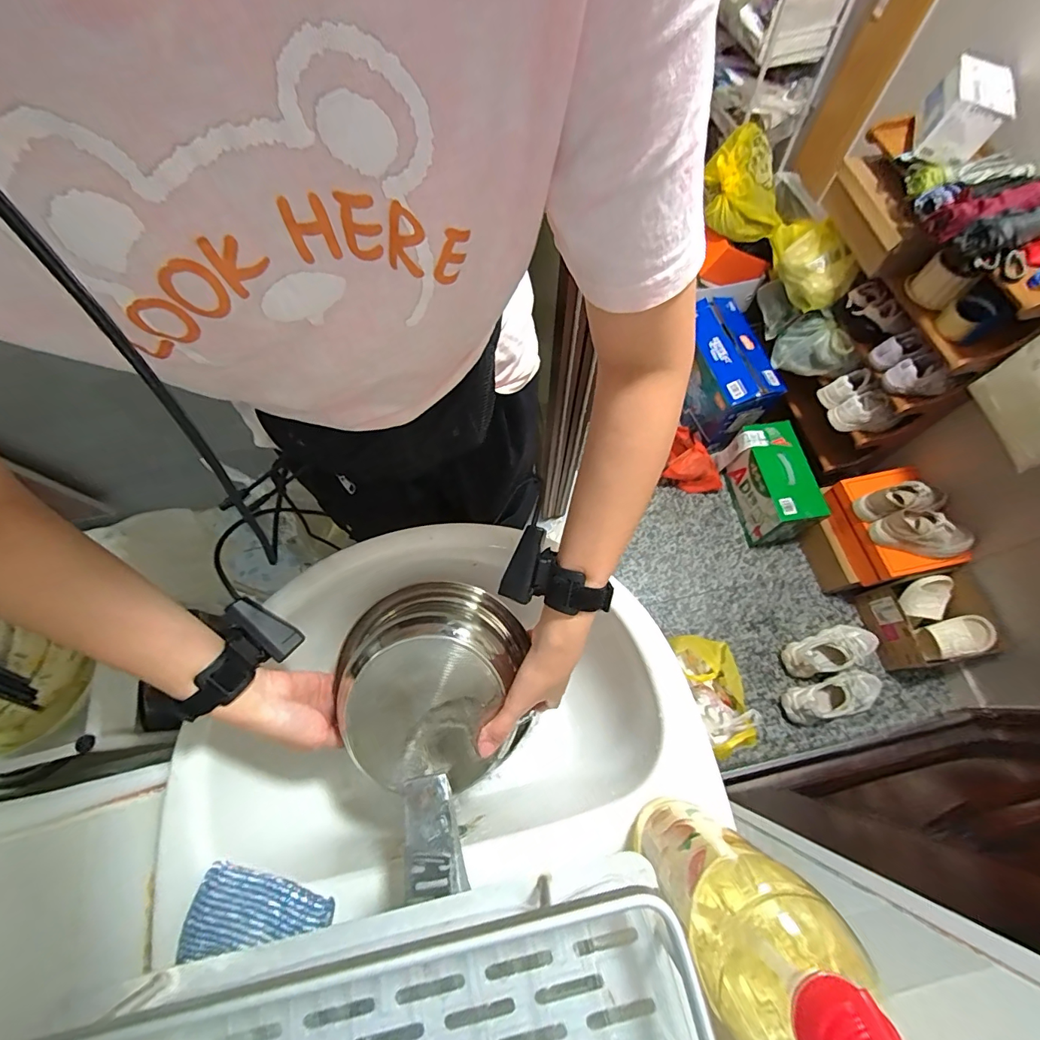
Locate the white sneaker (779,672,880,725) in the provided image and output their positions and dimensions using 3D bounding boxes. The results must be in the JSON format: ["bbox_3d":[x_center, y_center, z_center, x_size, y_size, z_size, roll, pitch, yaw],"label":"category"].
[{"bbox_3d":[0.891,0.495,1.259,0.283,0.102,0.113,-10,68,-3],"label":"white sneaker"}]

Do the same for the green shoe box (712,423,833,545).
[{"bbox_3d":[0.796,-0.115,1.430,0.172,0.223,0.339,-13,68,-4],"label":"green shoe box"}]

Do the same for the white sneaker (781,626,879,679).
[{"bbox_3d":[0.908,0.375,1.304,0.272,0.093,0.109,-15,68,-5],"label":"white sneaker"}]

